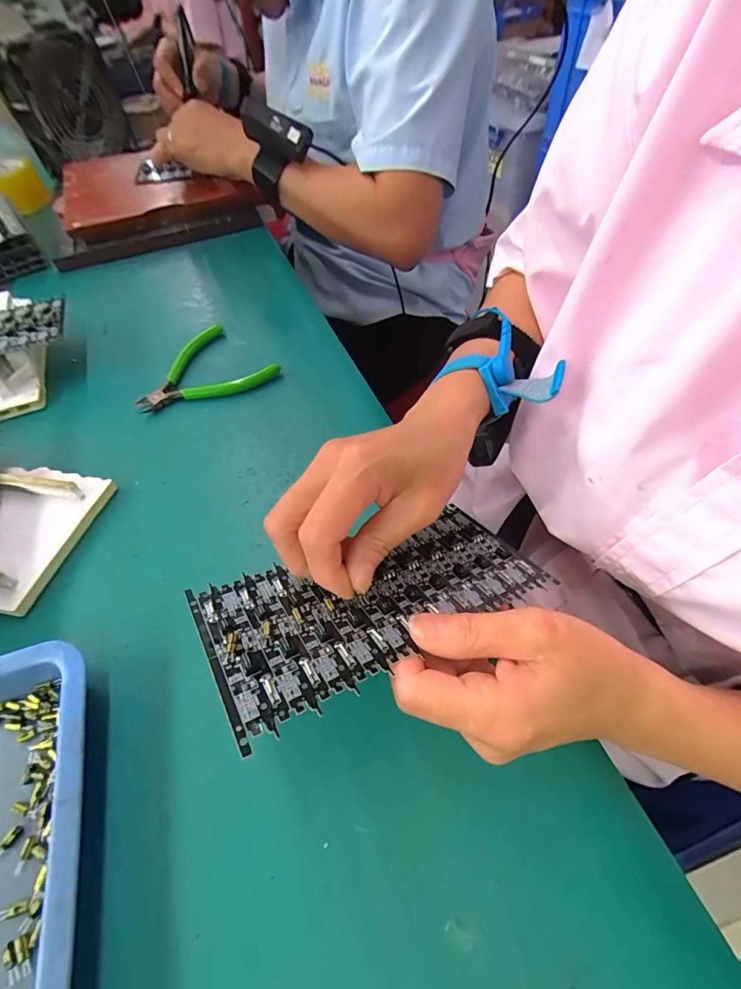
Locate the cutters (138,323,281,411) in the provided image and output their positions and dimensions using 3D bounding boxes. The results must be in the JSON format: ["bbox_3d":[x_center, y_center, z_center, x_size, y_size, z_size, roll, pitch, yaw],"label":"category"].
[{"bbox_3d":[-0.149,-0.103,0.359,0.092,0.014,0.107,35,66,25],"label":"cutters"}]

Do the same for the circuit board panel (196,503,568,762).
[{"bbox_3d":[0.006,0.045,0.200,0.163,0.004,0.073,-16,37,-29],"label":"circuit board panel"}]

